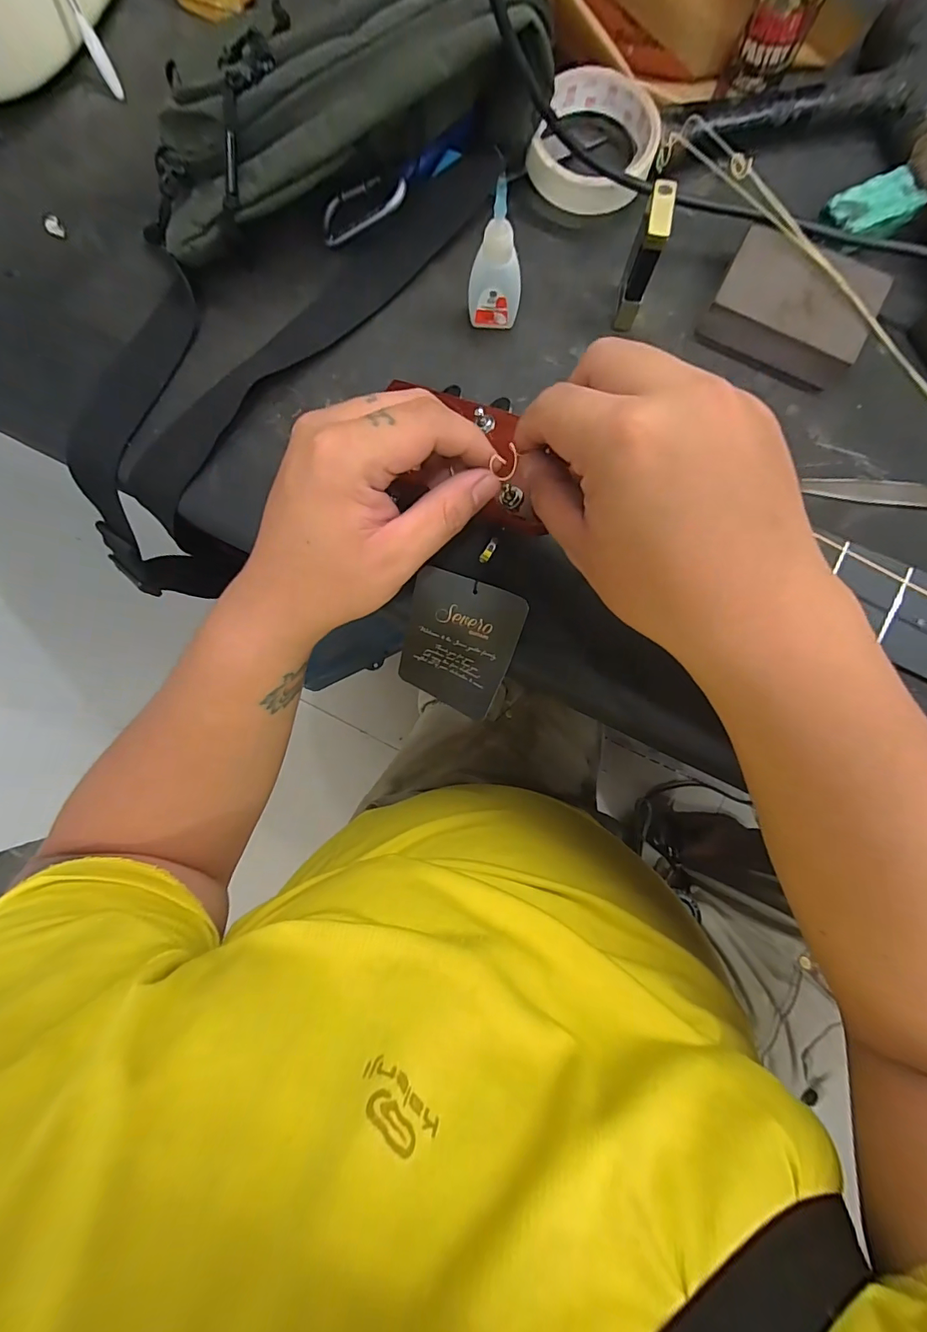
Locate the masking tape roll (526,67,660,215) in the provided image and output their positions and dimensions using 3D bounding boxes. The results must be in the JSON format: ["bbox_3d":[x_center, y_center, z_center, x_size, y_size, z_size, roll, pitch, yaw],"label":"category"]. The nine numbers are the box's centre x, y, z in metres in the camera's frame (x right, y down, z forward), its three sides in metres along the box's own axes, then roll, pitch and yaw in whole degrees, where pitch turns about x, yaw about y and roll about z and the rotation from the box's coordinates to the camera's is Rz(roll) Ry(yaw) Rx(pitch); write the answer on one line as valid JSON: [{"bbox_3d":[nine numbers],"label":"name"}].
[{"bbox_3d":[0.091,-0.357,0.324,0.080,0.031,0.084,0,88,0],"label":"masking tape roll"}]

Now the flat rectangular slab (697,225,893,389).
[{"bbox_3d":[0.222,-0.244,0.319,0.097,0.028,0.068,27,86,4],"label":"flat rectangular slab"}]

